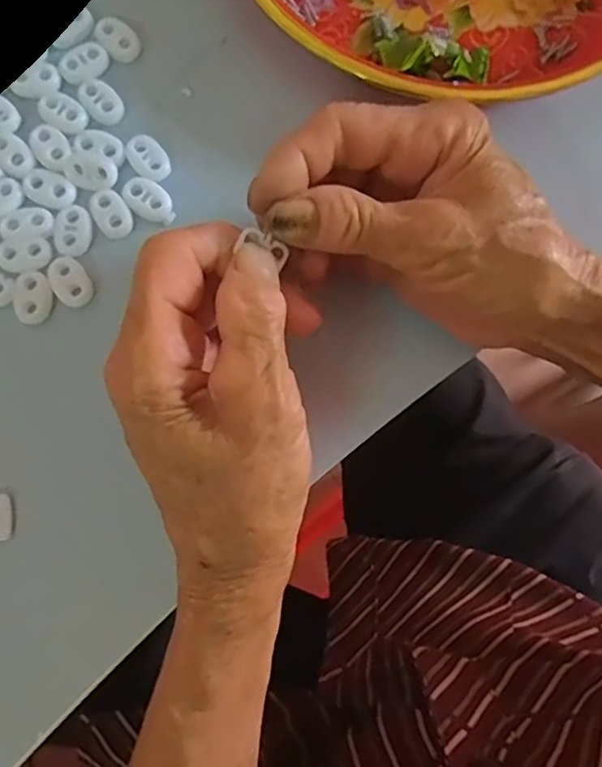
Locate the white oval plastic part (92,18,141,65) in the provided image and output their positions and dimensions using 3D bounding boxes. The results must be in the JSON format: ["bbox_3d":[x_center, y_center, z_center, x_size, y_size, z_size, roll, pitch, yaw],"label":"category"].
[{"bbox_3d":[-0.082,-0.154,0.271,0.020,0.006,0.015,45,81,3],"label":"white oval plastic part"}]

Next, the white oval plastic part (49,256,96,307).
[{"bbox_3d":[-0.097,-0.043,0.255,0.014,0.006,0.021,-32,85,-8],"label":"white oval plastic part"}]

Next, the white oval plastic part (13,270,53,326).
[{"bbox_3d":[-0.111,-0.036,0.252,0.015,0.005,0.021,-1,82,-4],"label":"white oval plastic part"}]

